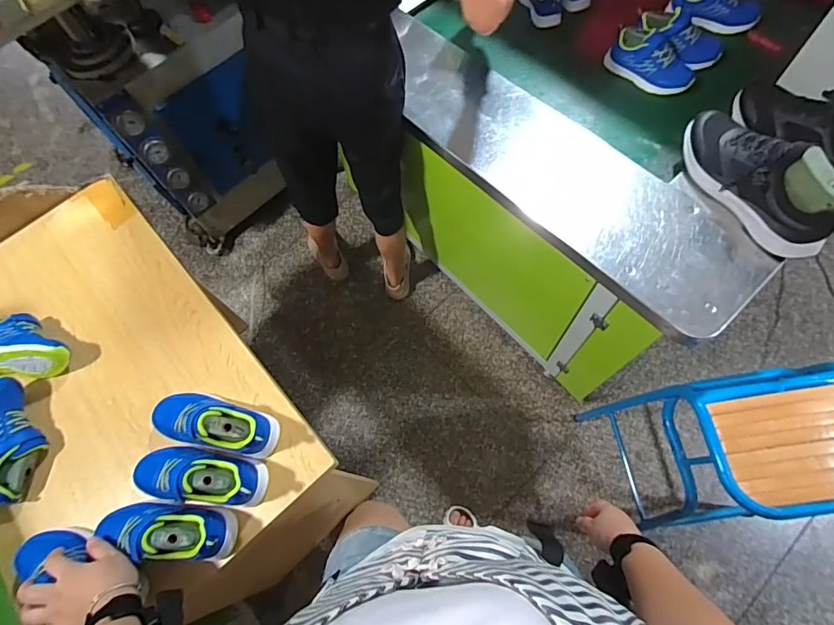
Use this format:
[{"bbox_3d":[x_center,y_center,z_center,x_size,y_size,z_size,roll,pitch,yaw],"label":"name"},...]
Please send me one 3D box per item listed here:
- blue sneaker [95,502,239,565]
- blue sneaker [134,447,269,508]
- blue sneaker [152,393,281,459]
[{"bbox_3d":[-0.360,0.303,0.619,0.189,0.076,0.067,2,67,6],"label":"blue sneaker"},{"bbox_3d":[-0.323,0.236,0.647,0.187,0.085,0.070,5,67,7],"label":"blue sneaker"},{"bbox_3d":[-0.315,0.165,0.679,0.192,0.088,0.074,11,68,10],"label":"blue sneaker"}]

